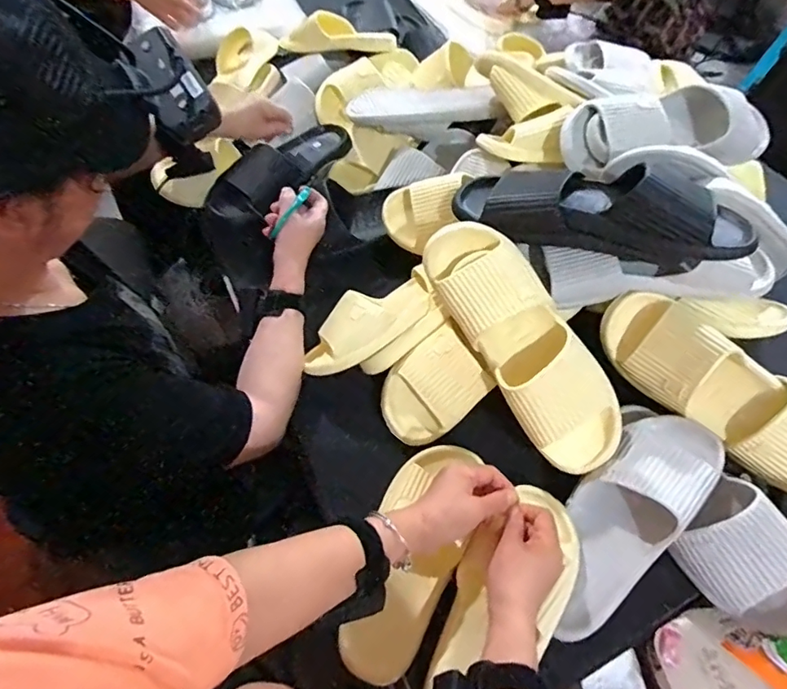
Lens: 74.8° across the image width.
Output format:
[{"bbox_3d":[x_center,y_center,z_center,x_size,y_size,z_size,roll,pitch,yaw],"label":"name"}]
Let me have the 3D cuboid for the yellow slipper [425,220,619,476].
[{"bbox_3d":[0.145,-0.006,0.575,0.095,0.064,0.306,-28,79,-18],"label":"yellow slipper"}]

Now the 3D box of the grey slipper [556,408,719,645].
[{"bbox_3d":[0.245,0.184,0.545,0.110,0.063,0.274,33,79,17],"label":"grey slipper"}]

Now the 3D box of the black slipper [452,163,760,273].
[{"bbox_3d":[0.227,-0.164,0.581,0.306,0.104,0.102,17,59,9],"label":"black slipper"}]

